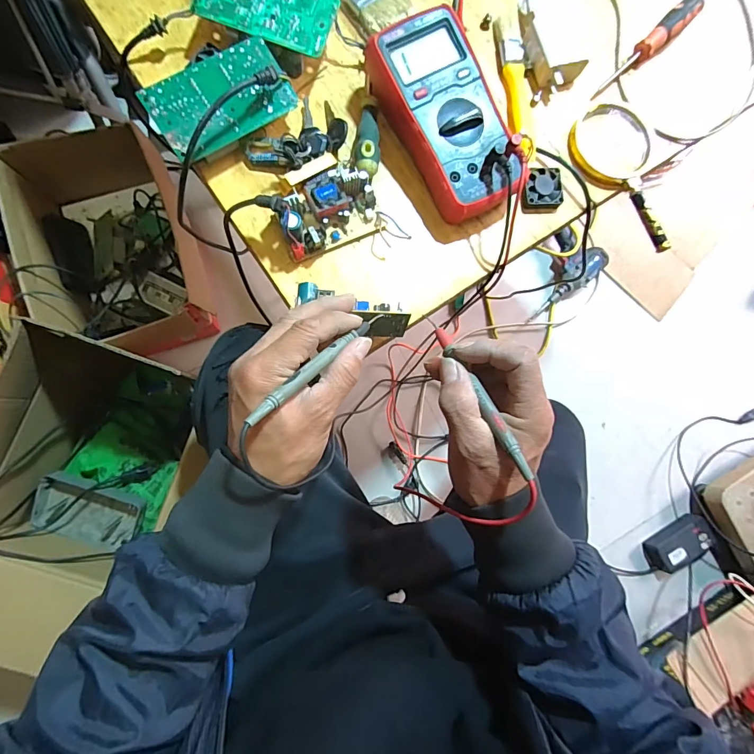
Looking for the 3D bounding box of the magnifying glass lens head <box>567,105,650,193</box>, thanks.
[{"bbox_3d":[0.251,-0.251,0.439,0.085,0.019,0.094,41,81,0],"label":"magnifying glass lens head"}]

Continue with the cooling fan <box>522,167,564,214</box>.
[{"bbox_3d":[0.170,-0.195,0.428,0.042,0.015,0.044,-3,83,-7],"label":"cooling fan"}]

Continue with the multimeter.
[{"bbox_3d":[0.065,-0.243,0.392,0.098,0.046,0.183,-29,87,-9],"label":"multimeter"}]

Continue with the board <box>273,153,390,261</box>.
[{"bbox_3d":[-0.050,-0.165,0.381,0.099,0.039,0.081,-25,86,-9],"label":"board"}]

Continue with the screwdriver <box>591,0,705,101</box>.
[{"bbox_3d":[0.300,-0.361,0.449,0.023,0.029,0.159,45,81,0],"label":"screwdriver"}]

